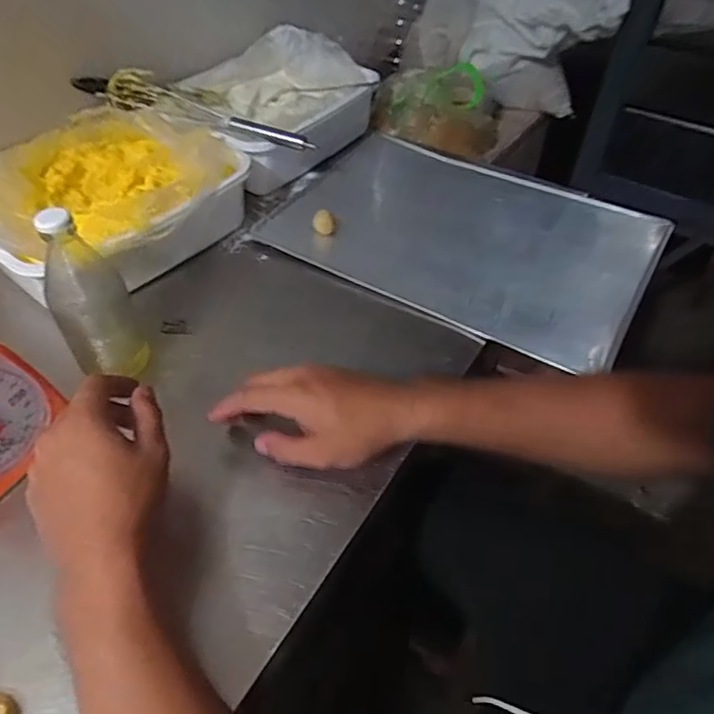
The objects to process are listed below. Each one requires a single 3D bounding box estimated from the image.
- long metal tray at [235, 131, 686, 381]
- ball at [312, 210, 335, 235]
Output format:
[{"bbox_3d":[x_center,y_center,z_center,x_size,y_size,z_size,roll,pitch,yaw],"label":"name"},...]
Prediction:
[{"bbox_3d":[0.131,-0.168,0.699,0.450,0.022,0.320,26,51,22],"label":"long metal tray"},{"bbox_3d":[-0.042,-0.170,0.679,0.027,0.022,0.019,0,46,-2],"label":"ball"}]

